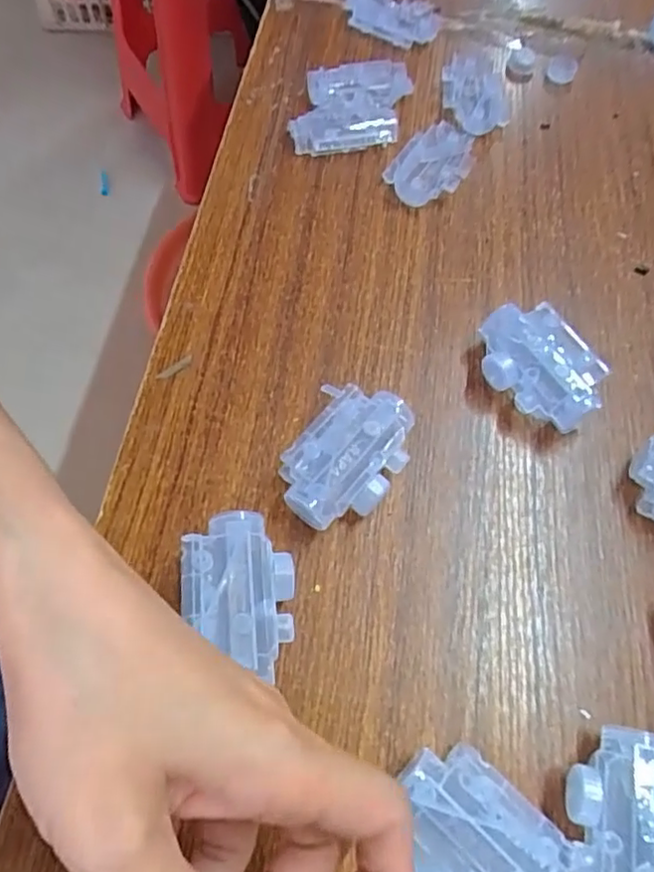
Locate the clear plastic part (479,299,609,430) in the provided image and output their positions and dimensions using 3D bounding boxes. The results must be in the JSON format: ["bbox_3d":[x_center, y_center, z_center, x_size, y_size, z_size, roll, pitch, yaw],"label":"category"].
[{"bbox_3d":[0.106,-0.035,0.316,0.042,0.030,0.067,-33,70,-18],"label":"clear plastic part"}]

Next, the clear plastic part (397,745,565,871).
[{"bbox_3d":[0.055,0.150,0.226,0.070,0.027,0.044,39,68,15],"label":"clear plastic part"}]

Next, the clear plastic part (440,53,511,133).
[{"bbox_3d":[0.103,-0.239,0.432,0.045,0.009,0.070,-2,64,-4],"label":"clear plastic part"}]

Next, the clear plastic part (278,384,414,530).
[{"bbox_3d":[0.009,0.010,0.289,0.047,0.031,0.068,29,65,11],"label":"clear plastic part"}]

